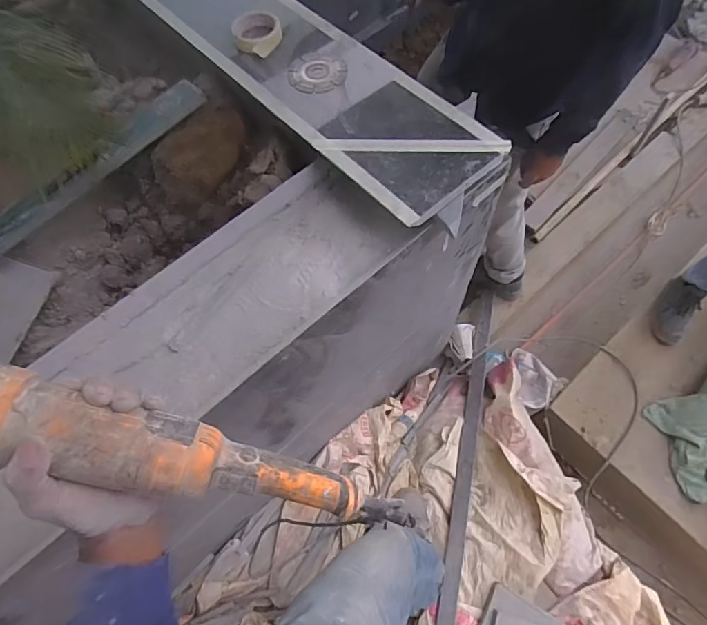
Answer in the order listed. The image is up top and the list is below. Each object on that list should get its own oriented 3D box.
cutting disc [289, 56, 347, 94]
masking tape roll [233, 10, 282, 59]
[{"bbox_3d":[-0.065,-0.432,0.856,0.105,0.012,0.105,-2,60,3],"label":"cutting disc"},{"bbox_3d":[-0.184,-0.533,0.900,0.102,0.025,0.102,-2,60,3],"label":"masking tape roll"}]

